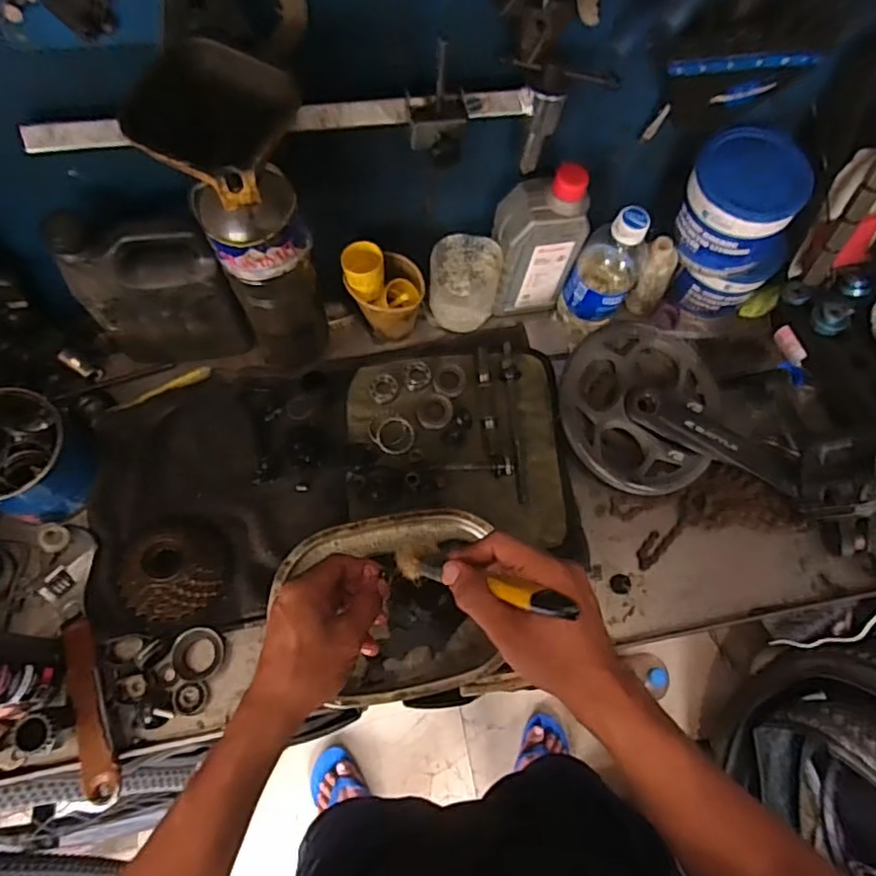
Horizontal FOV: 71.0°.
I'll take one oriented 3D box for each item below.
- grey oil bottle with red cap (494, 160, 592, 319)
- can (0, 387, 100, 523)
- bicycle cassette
[{"bbox_3d":[0.098,-0.196,0.623,0.075,0.169,0.052,-11,68,-7],"label":"grey oil bottle with red cap"},{"bbox_3d":[-0.374,0.016,0.557,0.096,0.090,0.105,17,68,4],"label":"can"},{"bbox_3d":[-0.243,0.122,0.554,0.085,0.034,0.079,1,68,-3],"label":"bicycle cassette"}]

